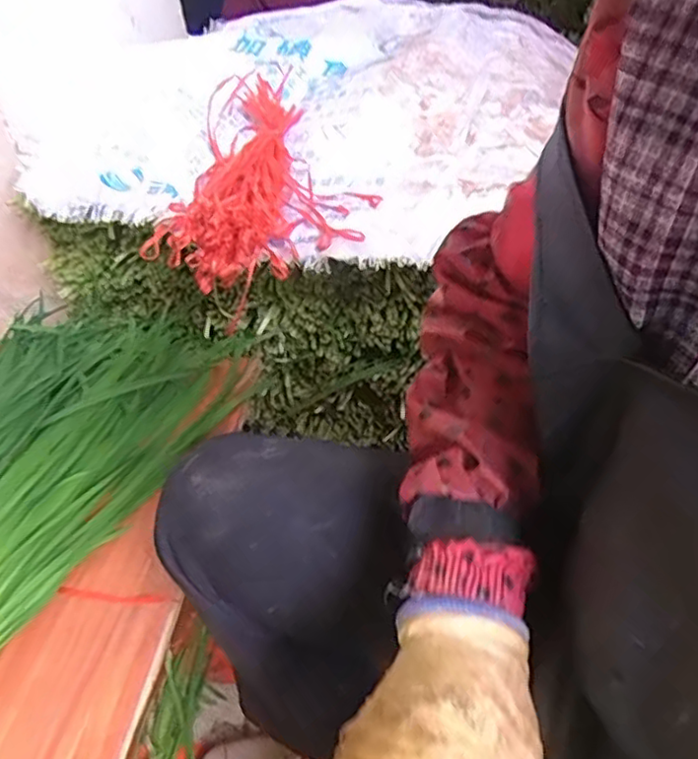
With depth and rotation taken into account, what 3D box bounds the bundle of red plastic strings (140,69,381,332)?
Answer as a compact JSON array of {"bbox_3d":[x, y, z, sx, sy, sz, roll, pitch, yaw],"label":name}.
[{"bbox_3d":[-0.100,-0.278,0.808,0.202,0.075,0.487,1,43,5],"label":"bundle of red plastic strings"}]

